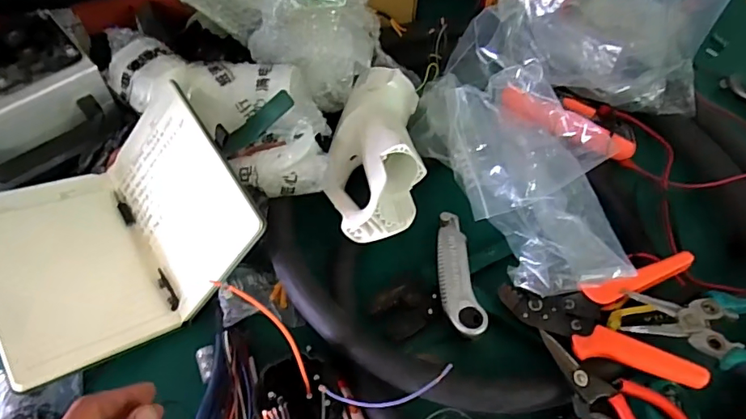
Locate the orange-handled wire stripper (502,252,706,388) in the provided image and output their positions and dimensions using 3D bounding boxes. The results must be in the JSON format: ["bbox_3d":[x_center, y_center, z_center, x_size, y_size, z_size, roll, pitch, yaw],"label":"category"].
[{"bbox_3d":[0.226,0.112,0.482,0.175,0.044,0.118,-4,59,-5],"label":"orange-handled wire stripper"}]

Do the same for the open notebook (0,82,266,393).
[{"bbox_3d":[-0.255,0.018,0.497,0.246,0.089,0.211,-29,65,-19],"label":"open notebook"}]

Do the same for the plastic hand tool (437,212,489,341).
[{"bbox_3d":[0.085,0.063,0.530,0.039,0.028,0.147,-4,59,-5],"label":"plastic hand tool"}]

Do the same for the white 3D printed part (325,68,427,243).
[{"bbox_3d":[0.003,-0.070,0.567,0.099,0.077,0.221,1,59,-2],"label":"white 3D printed part"}]

